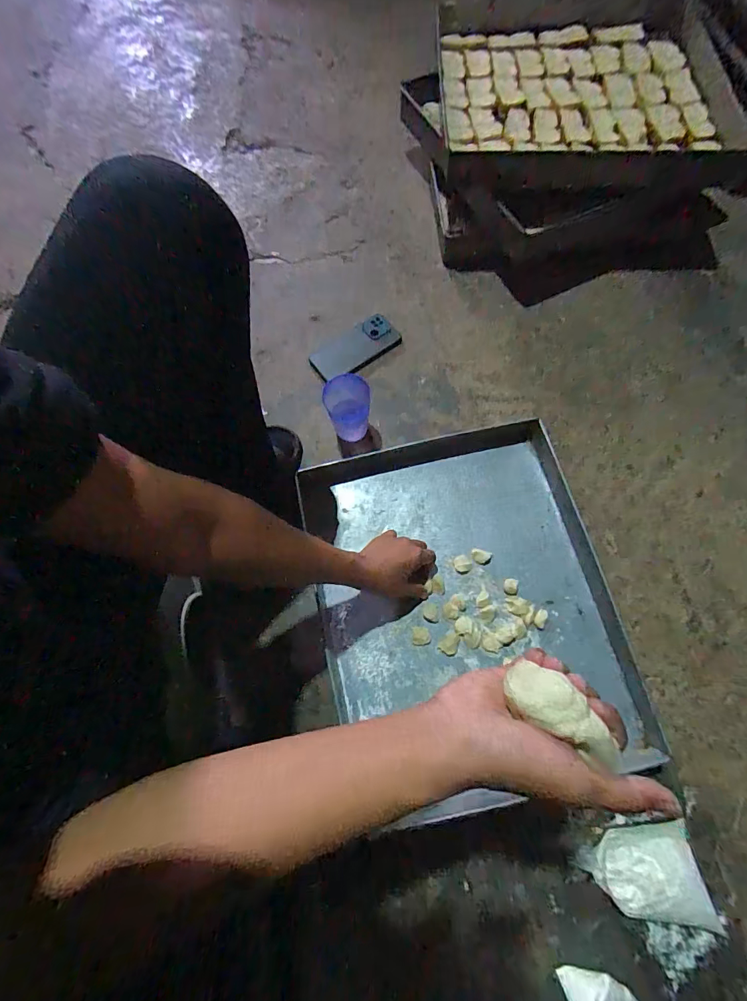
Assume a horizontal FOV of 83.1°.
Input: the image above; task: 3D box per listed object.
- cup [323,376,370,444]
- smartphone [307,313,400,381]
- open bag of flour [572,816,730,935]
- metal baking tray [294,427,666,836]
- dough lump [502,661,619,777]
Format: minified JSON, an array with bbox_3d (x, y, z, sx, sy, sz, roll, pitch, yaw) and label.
[{"bbox_3d":[-0.042,-0.153,0.704,0.072,0.086,0.073,0,73,1],"label":"cup"},{"bbox_3d":[-0.033,-0.285,0.797,0.166,0.009,0.080,-36,75,-9],"label":"smartphone"},{"bbox_3d":[0.344,0.483,0.534,0.152,0.061,0.109,-5,73,0],"label":"open bag of flour"},{"bbox_3d":[0.144,0.157,0.645,0.431,0.047,0.528,-13,73,-3],"label":"metal baking tray"},{"bbox_3d":[0.118,0.133,0.265,0.070,0.021,0.032,33,76,30],"label":"dough lump"}]

